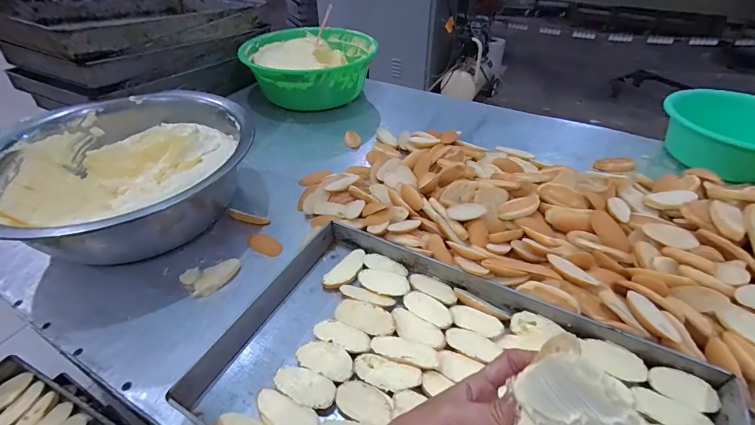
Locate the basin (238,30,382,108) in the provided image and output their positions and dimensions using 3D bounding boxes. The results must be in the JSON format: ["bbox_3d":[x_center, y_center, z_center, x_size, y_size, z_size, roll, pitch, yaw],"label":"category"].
[{"bbox_3d":[-0.211,-0.463,1.197,0.399,0.183,0.381,0,42,0],"label":"basin"}]

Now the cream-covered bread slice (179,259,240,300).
[{"bbox_3d":[-0.293,0.110,0.649,0.067,0.014,0.092,31,51,30],"label":"cream-covered bread slice"}]

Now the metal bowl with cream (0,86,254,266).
[{"bbox_3d":[-0.471,-0.072,0.739,0.444,0.204,0.462,0,42,0],"label":"metal bowl with cream"}]

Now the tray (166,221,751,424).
[{"bbox_3d":[0.100,0.236,0.469,0.619,0.048,0.361,18,45,23],"label":"tray"}]

